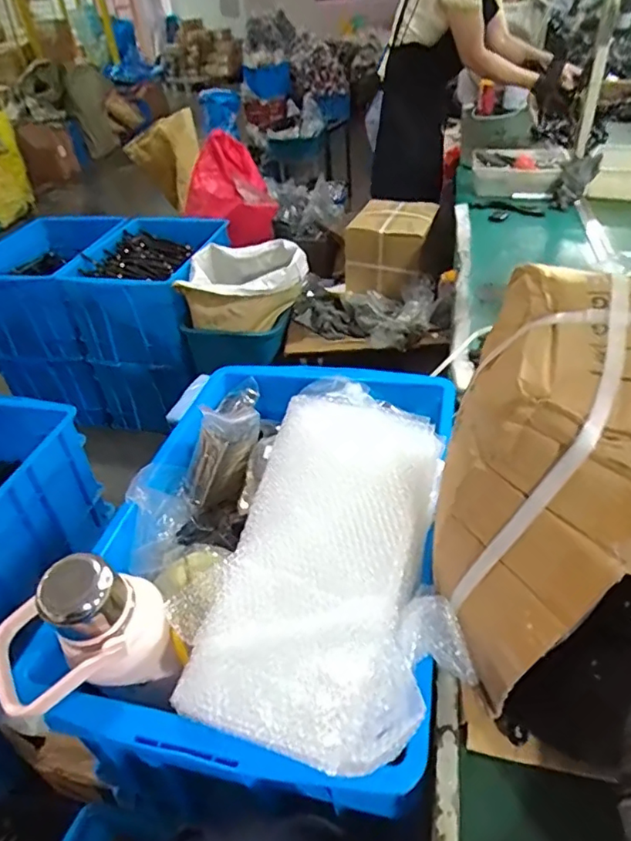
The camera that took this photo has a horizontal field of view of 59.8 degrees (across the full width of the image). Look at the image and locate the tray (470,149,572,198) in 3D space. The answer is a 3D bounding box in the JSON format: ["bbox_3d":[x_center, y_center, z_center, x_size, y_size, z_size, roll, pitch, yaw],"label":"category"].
[{"bbox_3d":[0.563,-0.691,1.532,0.240,0.084,0.208,7,39,14],"label":"tray"}]

